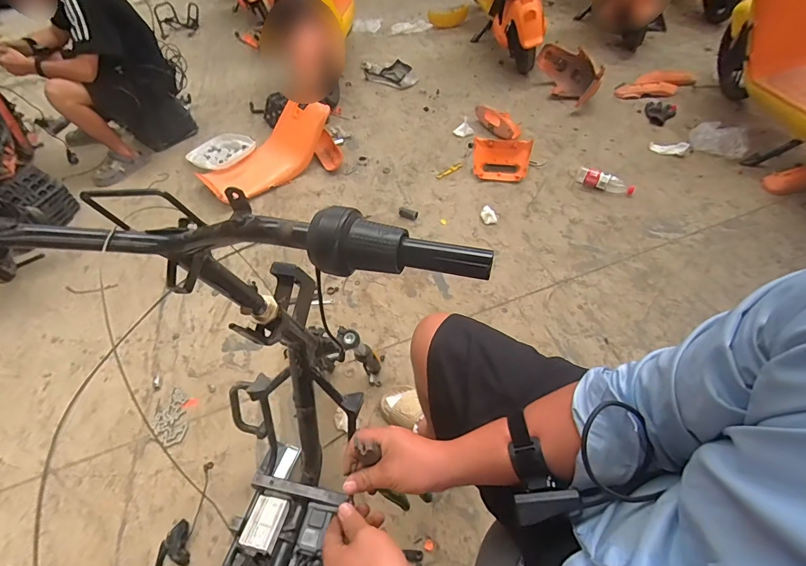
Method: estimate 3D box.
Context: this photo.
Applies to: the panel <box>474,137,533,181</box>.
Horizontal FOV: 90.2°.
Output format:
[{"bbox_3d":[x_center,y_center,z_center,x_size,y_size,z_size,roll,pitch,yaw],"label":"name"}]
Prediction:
[{"bbox_3d":[0.423,-0.531,1.739,0.242,0.051,0.179,8,94,13],"label":"panel"}]

